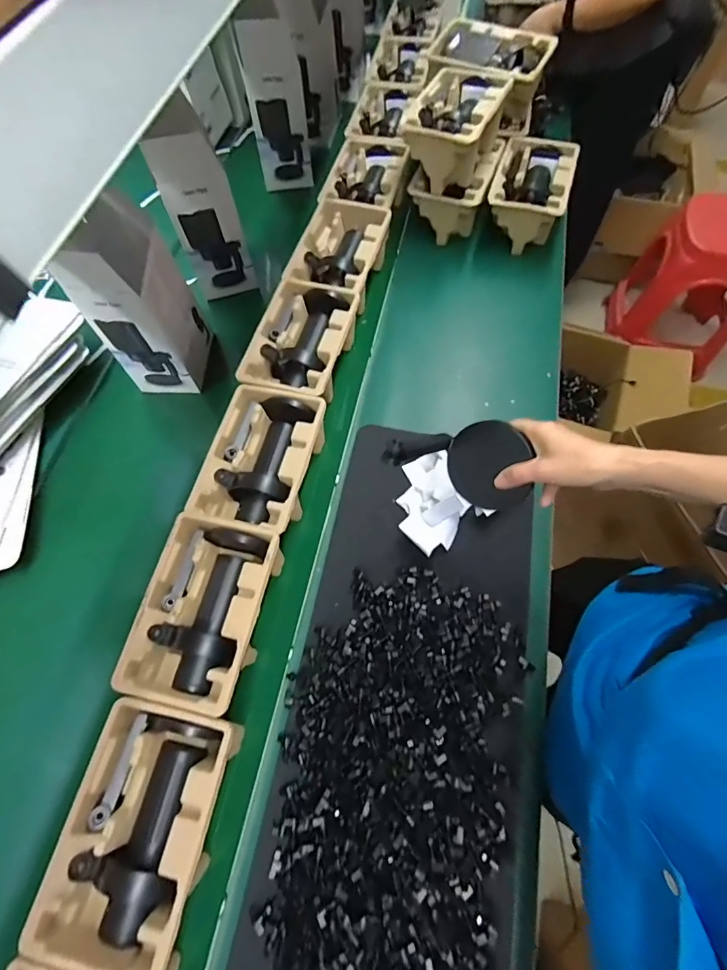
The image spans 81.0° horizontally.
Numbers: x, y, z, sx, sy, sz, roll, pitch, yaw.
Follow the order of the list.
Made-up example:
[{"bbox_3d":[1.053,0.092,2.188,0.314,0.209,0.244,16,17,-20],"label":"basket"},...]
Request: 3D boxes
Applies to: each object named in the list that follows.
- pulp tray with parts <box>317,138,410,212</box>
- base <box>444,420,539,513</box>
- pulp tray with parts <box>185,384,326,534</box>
[{"bbox_3d":[0.004,-0.640,0.926,0.161,0.091,0.236,13,68,8],"label":"pulp tray with parts"},{"bbox_3d":[0.139,-0.021,0.479,0.088,0.100,0.011,3,21,28],"label":"base"},{"bbox_3d":[-0.149,-0.032,0.666,0.149,0.094,0.224,10,68,7],"label":"pulp tray with parts"}]

